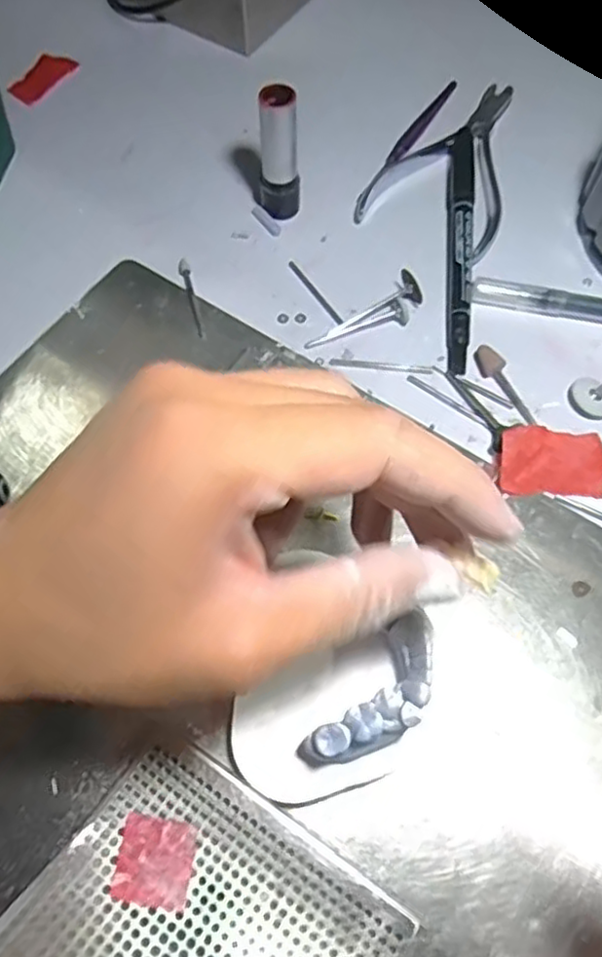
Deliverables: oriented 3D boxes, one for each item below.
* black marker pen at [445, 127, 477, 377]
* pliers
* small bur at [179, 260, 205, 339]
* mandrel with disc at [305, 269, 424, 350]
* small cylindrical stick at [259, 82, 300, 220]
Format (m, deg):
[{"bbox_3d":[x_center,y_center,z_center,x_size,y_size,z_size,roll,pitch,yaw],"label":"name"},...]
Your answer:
[{"bbox_3d":[0.074,-0.109,0.318,0.012,0.011,0.136,6,65,3],"label":"black marker pen"},{"bbox_3d":[0.082,-0.158,0.341,0.066,0.008,0.120,28,68,13],"label":"pliers"},{"bbox_3d":[-0.049,-0.083,0.310,0.005,0.004,0.046,-16,66,-7],"label":"small bur"},{"bbox_3d":[0.028,-0.072,0.301,0.056,0.012,0.014,-30,68,-13],"label":"mandrel with disc"},{"bbox_3d":[-0.010,-0.145,0.309,0.018,0.059,0.013,4,65,3],"label":"small cylindrical stick"}]

